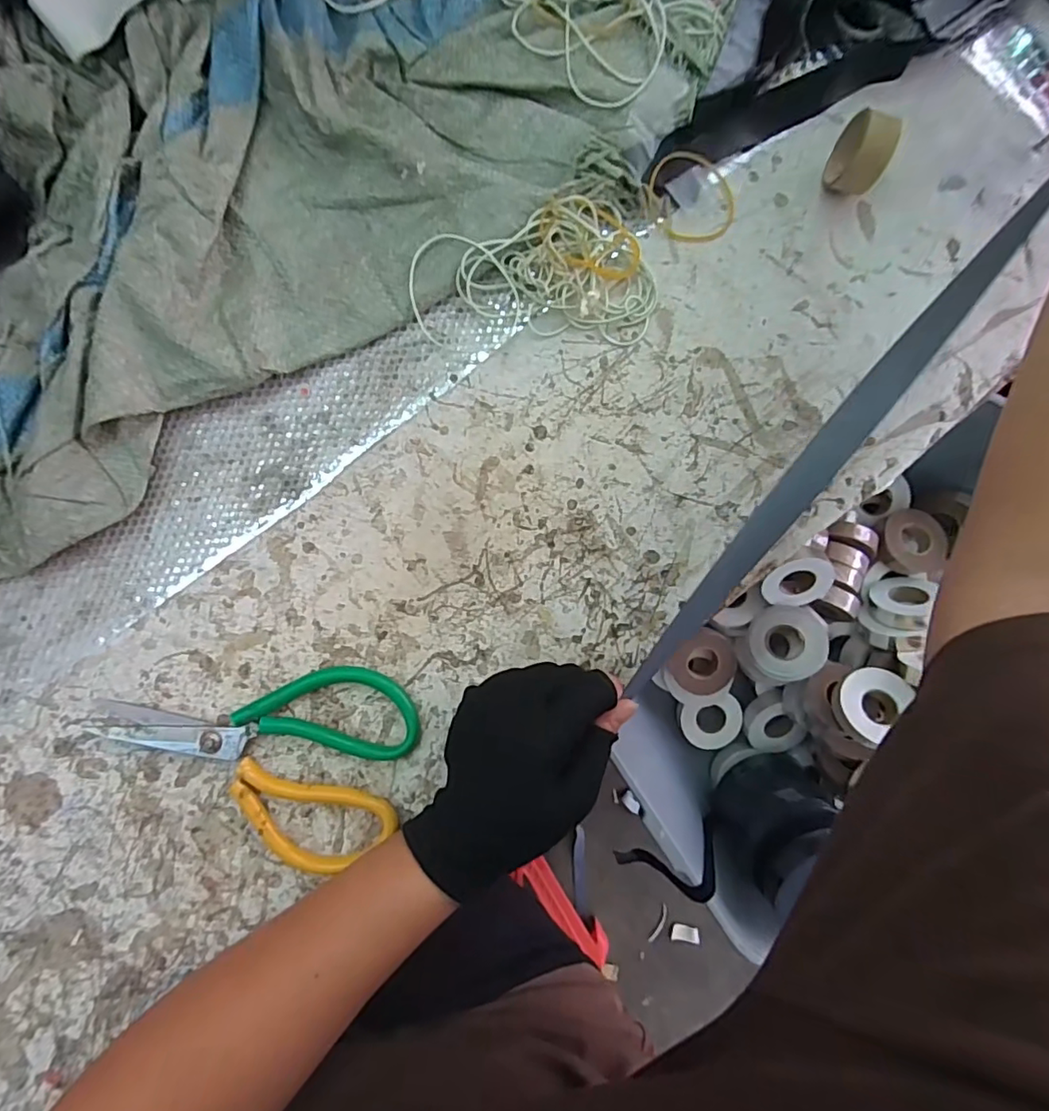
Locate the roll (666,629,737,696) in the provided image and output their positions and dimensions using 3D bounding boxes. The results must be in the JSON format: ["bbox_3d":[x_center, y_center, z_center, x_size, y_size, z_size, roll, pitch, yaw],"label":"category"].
[{"bbox_3d":[0.229,0.136,0.689,0.075,0.034,0.082,0,86,-2],"label":"roll"}]

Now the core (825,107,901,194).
[{"bbox_3d":[0.214,-0.256,0.345,0.021,0.042,0.046,8,86,-2],"label":"core"}]

